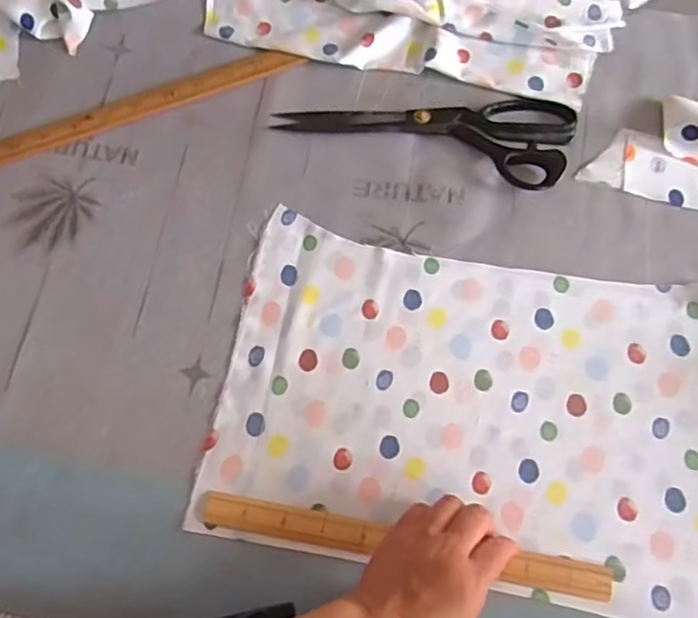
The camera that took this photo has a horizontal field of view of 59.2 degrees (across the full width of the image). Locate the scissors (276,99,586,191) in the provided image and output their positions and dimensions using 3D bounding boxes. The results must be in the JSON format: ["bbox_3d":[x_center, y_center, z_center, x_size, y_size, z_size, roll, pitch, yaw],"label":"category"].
[{"bbox_3d":[0.078,-0.189,0.621,0.291,0.019,0.101,11,73,6],"label":"scissors"}]

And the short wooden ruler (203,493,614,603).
[{"bbox_3d":[0.044,0.194,0.506,0.334,0.007,0.029,10,73,5],"label":"short wooden ruler"}]

